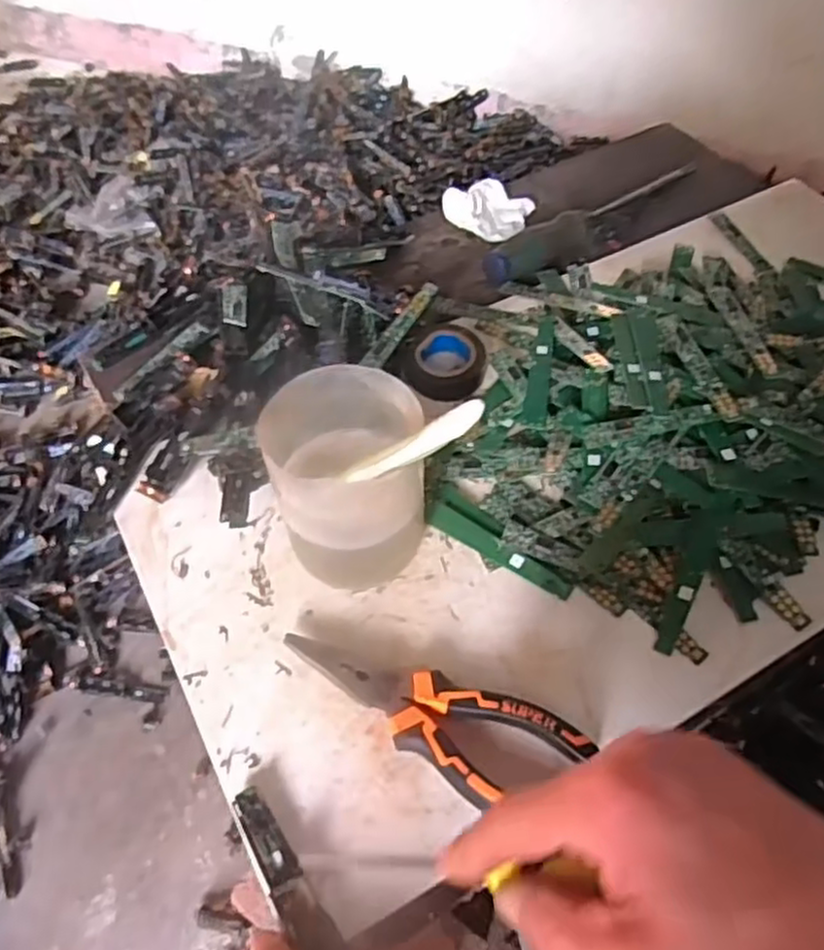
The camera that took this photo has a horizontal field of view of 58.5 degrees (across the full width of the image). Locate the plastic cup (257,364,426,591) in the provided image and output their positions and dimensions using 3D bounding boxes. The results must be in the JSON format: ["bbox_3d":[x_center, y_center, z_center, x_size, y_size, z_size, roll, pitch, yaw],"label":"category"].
[{"bbox_3d":[-0.034,0.003,0.375,0.078,0.096,0.077,0,54,0],"label":"plastic cup"}]

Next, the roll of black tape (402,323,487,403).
[{"bbox_3d":[0.024,-0.076,0.493,0.052,0.022,0.049,0,54,0],"label":"roll of black tape"}]

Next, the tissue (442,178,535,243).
[{"bbox_3d":[0.062,-0.220,0.599,0.064,0.024,0.056,23,57,16],"label":"tissue"}]

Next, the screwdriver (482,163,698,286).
[{"bbox_3d":[0.149,-0.203,0.580,0.233,0.027,0.031,-34,61,-22],"label":"screwdriver"}]

